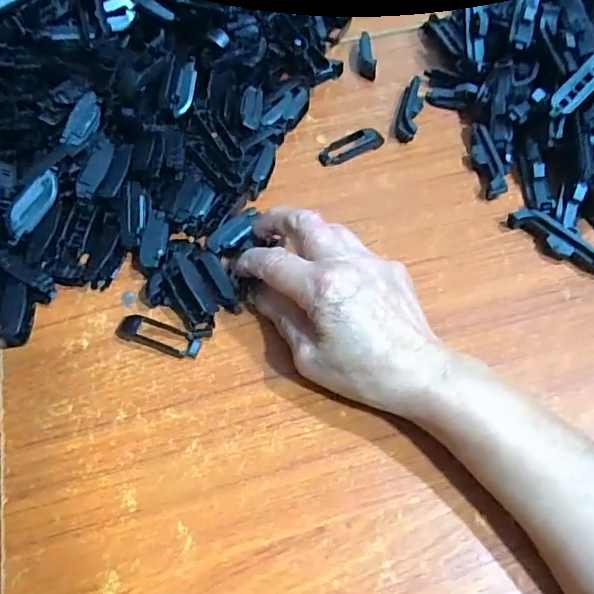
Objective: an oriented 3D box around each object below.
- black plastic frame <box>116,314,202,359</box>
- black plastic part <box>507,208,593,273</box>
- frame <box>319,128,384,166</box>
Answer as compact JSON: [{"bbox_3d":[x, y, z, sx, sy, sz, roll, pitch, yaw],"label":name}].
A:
[{"bbox_3d":[-0.092,0.025,0.370,0.059,0.008,0.019,17,59,12],"label":"black plastic frame"},{"bbox_3d":[0.188,-0.040,0.401,0.018,0.019,0.072,-33,63,-18],"label":"black plastic part"},{"bbox_3d":[0.044,-0.127,0.460,0.057,0.011,0.023,-29,61,-16],"label":"frame"}]

